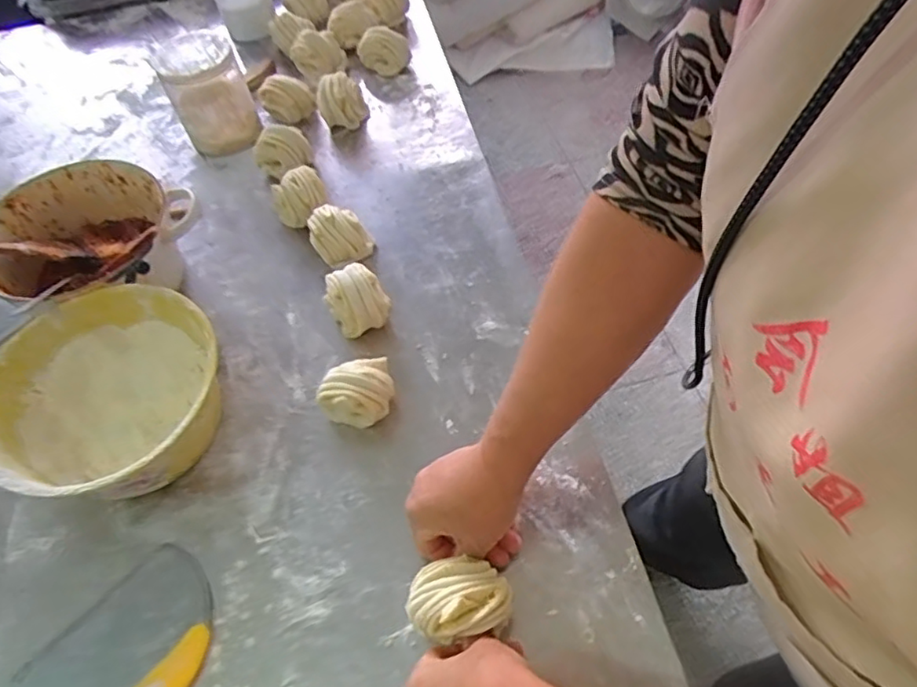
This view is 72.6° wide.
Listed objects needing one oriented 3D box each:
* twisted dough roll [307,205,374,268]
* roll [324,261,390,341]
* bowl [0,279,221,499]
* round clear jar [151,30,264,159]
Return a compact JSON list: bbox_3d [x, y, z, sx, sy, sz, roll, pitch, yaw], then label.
[{"bbox_3d":[-0.132,-0.121,0.699,0.062,0.051,0.053,-19,57,-7],"label":"twisted dough roll"},{"bbox_3d":[-0.106,-0.045,0.653,0.059,0.050,0.076,-33,60,-16],"label":"roll"},{"bbox_3d":[-0.315,0.053,0.579,0.193,0.091,0.198,-2,57,4],"label":"bowl"},{"bbox_3d":[-0.327,-0.328,0.821,0.098,0.121,0.095,-20,57,-8],"label":"round clear jar"}]

